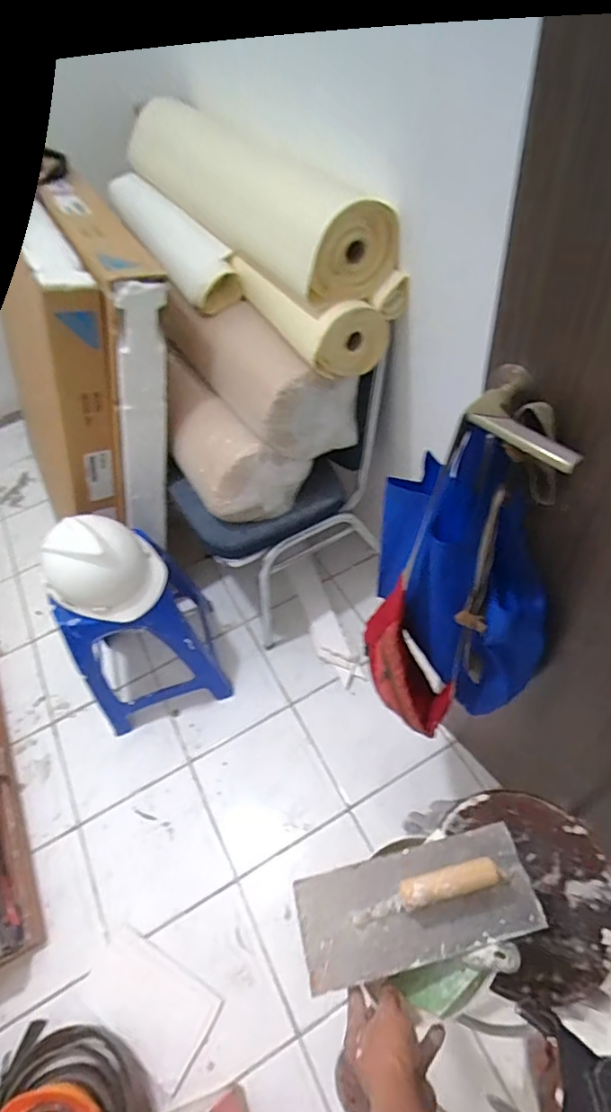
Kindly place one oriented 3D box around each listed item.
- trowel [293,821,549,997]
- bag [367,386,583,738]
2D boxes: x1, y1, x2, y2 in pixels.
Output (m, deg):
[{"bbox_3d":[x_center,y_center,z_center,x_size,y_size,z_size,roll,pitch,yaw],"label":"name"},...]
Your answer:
[{"bbox_3d":[0.121,0.376,0.592,0.254,0.069,0.106,-15,51,-1],"label":"trowel"},{"bbox_3d":[0.213,0.031,0.779,0.238,0.574,0.260,5,52,9],"label":"bag"}]

